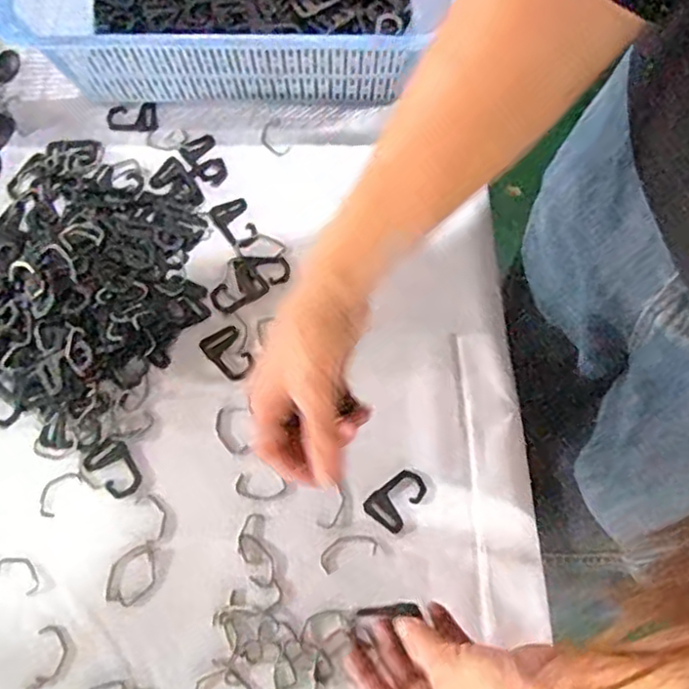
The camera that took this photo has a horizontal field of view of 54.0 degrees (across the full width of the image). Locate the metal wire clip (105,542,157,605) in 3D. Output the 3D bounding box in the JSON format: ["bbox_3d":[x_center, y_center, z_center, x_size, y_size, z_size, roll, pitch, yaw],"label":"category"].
[{"bbox_3d":[-0.139,0.151,0.442,0.039,0.004,0.029,-32,72,-11],"label":"metal wire clip"}]

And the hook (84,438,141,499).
[{"bbox_3d":[-0.158,0.085,0.468,0.042,0.004,0.029,40,74,14],"label":"hook"}]

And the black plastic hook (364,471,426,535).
[{"bbox_3d":[0.036,0.106,0.464,0.029,0.004,0.043,41,74,14],"label":"black plastic hook"}]

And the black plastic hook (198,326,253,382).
[{"bbox_3d":[-0.085,0.007,0.502,0.030,0.004,0.042,-37,73,-13],"label":"black plastic hook"}]

